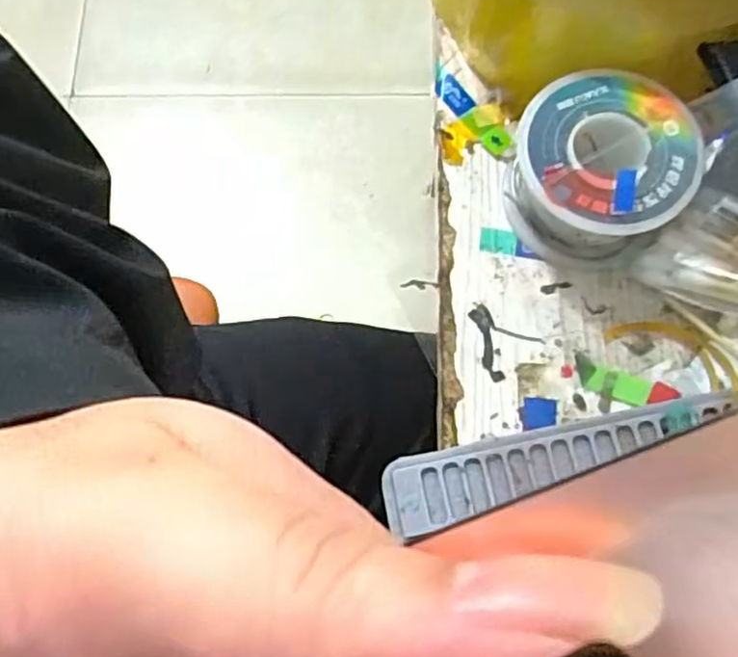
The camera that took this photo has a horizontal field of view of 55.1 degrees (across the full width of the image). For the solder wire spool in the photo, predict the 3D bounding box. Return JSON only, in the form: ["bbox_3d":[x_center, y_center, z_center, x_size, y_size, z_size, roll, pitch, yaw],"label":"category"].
[{"bbox_3d":[0.070,-0.048,0.222,0.051,0.033,0.057,43,79,12],"label":"solder wire spool"}]

